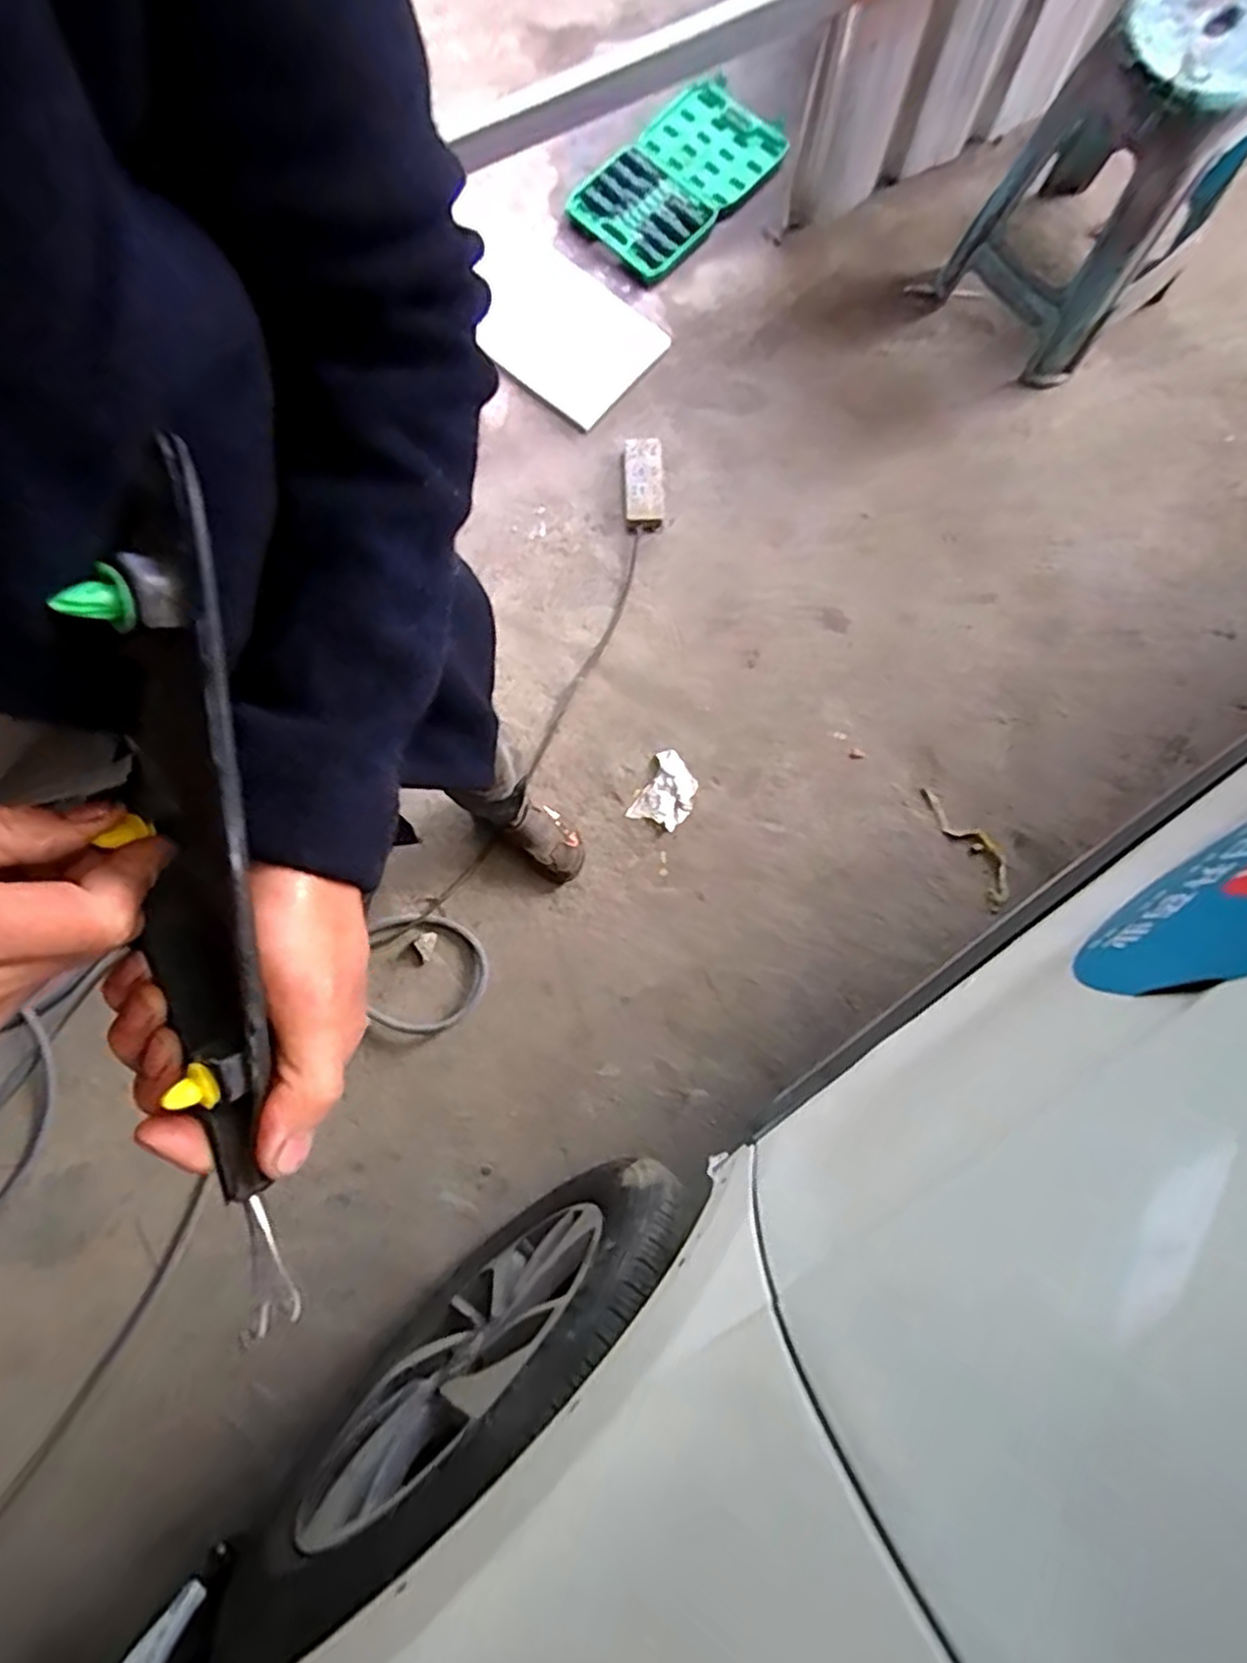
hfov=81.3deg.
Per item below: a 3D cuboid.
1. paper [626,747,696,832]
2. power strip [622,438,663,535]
[{"bbox_3d":[0.088,-0.077,1.432,0.106,0.018,0.147,27,84,4],"label":"paper"},{"bbox_3d":[0.041,-0.719,1.501,0.081,0.038,0.203,-1,82,0],"label":"power strip"}]

